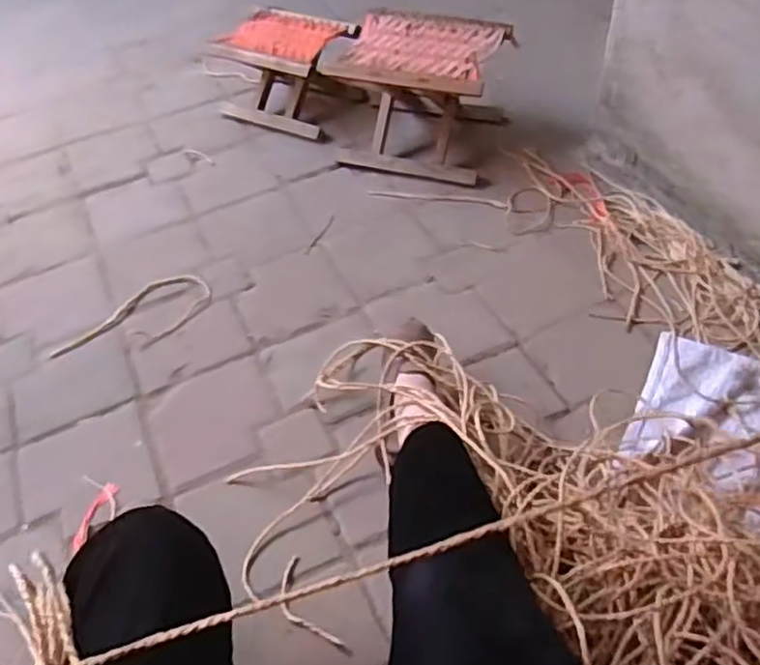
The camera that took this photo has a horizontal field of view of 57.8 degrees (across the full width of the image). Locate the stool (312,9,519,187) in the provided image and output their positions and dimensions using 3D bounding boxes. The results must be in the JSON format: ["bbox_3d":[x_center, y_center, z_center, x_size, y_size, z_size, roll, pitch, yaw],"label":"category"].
[{"bbox_3d":[0.090,-0.515,1.487,0.307,0.230,0.258,13,53,15],"label":"stool"}]

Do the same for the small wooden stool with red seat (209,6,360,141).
[{"bbox_3d":[-0.221,-0.613,1.632,0.294,0.192,0.235,22,56,21],"label":"small wooden stool with red seat"}]

